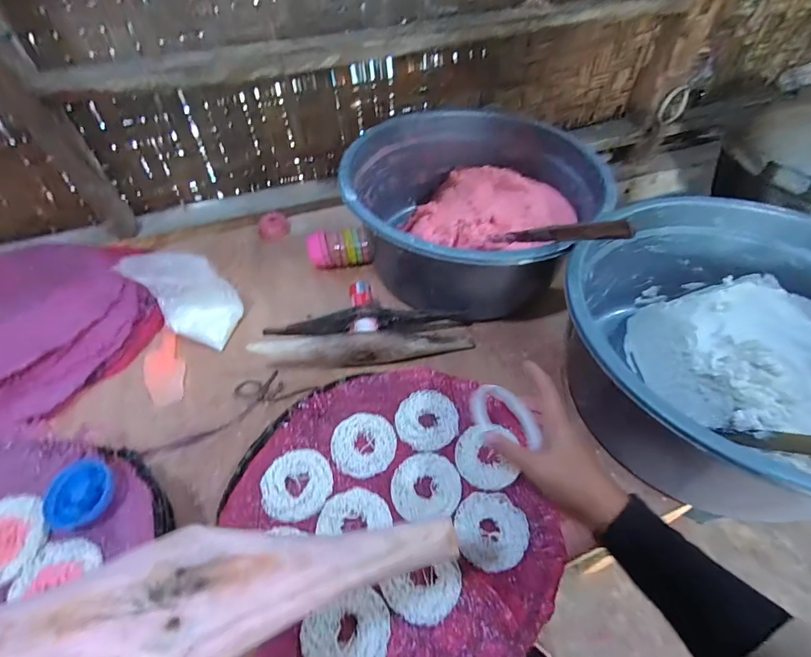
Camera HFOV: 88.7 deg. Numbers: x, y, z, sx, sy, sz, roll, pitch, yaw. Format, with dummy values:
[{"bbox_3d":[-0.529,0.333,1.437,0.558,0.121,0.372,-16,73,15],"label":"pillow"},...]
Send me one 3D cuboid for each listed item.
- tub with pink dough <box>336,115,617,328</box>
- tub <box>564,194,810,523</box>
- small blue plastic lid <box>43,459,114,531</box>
[{"bbox_3d":[0.108,-0.200,0.699,0.388,0.170,0.401,-1,49,1],"label":"tub with pink dough"},{"bbox_3d":[0.390,0.028,0.507,0.394,0.183,0.372,-1,49,1],"label":"tub"},{"bbox_3d":[-0.319,0.159,0.408,0.050,0.019,0.064,0,49,2],"label":"small blue plastic lid"}]

